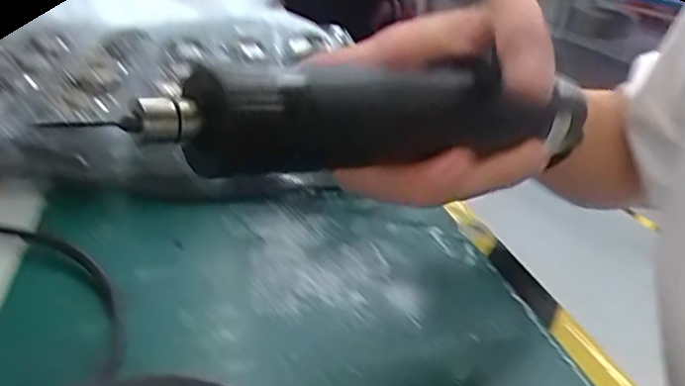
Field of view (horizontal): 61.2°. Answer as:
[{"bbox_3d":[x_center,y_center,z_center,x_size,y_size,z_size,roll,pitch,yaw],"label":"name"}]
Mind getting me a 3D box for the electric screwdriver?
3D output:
[{"bbox_3d":[0.004,-0.029,0.205,0.177,0.033,0.028,-10,30,-38],"label":"electric screwdriver"}]

